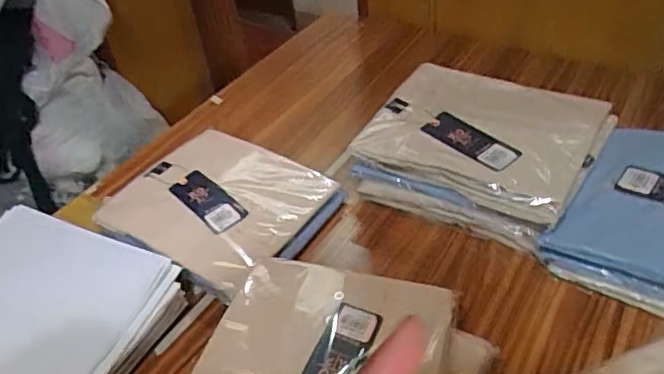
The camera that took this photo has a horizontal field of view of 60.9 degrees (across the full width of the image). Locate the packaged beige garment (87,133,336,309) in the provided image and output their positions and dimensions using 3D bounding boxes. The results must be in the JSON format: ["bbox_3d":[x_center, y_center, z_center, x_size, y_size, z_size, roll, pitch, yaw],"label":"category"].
[{"bbox_3d":[-0.154,0.016,0.722,0.253,0.029,0.205,21,53,26],"label":"packaged beige garment"}]

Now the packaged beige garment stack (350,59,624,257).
[{"bbox_3d":[0.187,-0.043,0.724,0.262,0.101,0.214,20,48,28],"label":"packaged beige garment stack"}]

